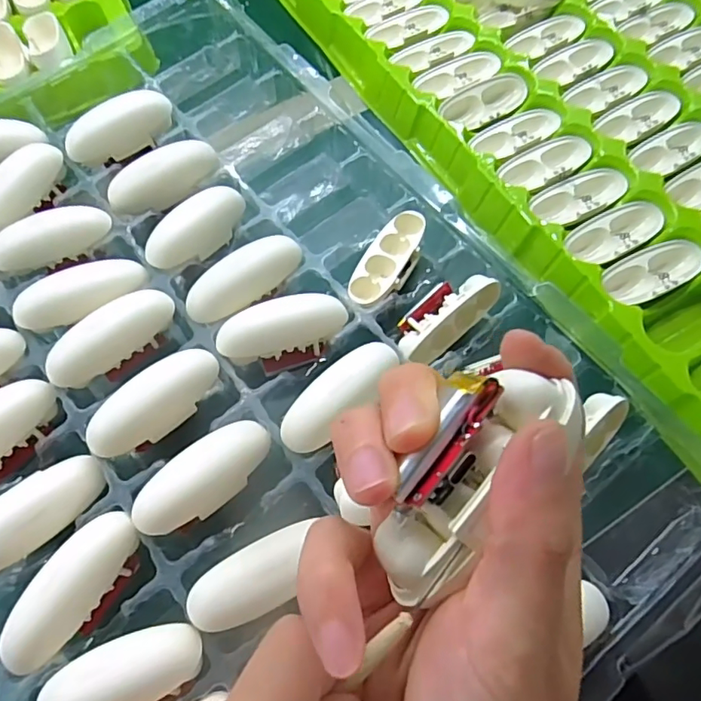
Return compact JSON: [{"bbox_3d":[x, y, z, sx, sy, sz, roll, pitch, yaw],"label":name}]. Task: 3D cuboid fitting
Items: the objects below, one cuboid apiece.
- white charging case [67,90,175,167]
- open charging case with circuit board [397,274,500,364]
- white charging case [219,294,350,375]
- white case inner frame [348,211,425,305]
[{"bbox_3d":[-0.141,-0.137,0.318,0.065,0.019,0.019,-29,68,-11],"label":"white charging case"},{"bbox_3d":[0.050,-0.020,0.276,0.060,0.017,0.027,-38,70,-15],"label":"open charging case with circuit board"},{"bbox_3d":[-0.034,-0.010,0.272,0.064,0.019,0.033,-17,66,-7],"label":"white charging case"},{"bbox_3d":[0.021,-0.050,0.291,0.026,0.012,0.063,28,69,13],"label":"white case inner frame"}]

